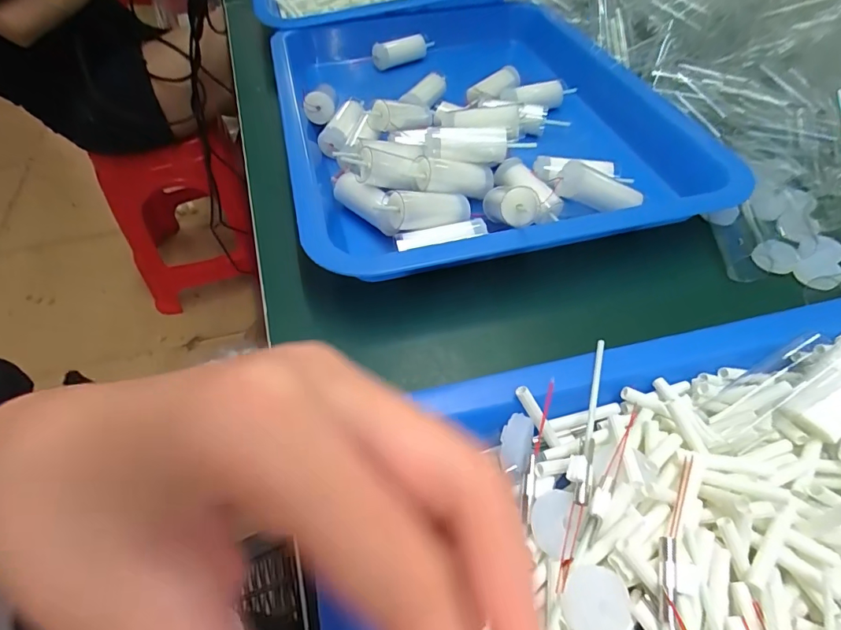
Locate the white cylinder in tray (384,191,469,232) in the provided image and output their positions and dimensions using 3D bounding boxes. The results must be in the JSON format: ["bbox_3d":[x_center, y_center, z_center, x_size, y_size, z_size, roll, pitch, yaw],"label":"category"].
[{"bbox_3d":[0.005,-0.059,0.259,0.053,0.022,0.026,-12,50,-29],"label":"white cylinder in tray"}]

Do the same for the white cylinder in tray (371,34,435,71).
[{"bbox_3d":[-0.013,-0.245,0.424,0.063,0.027,0.019,-20,54,-14],"label":"white cylinder in tray"}]

